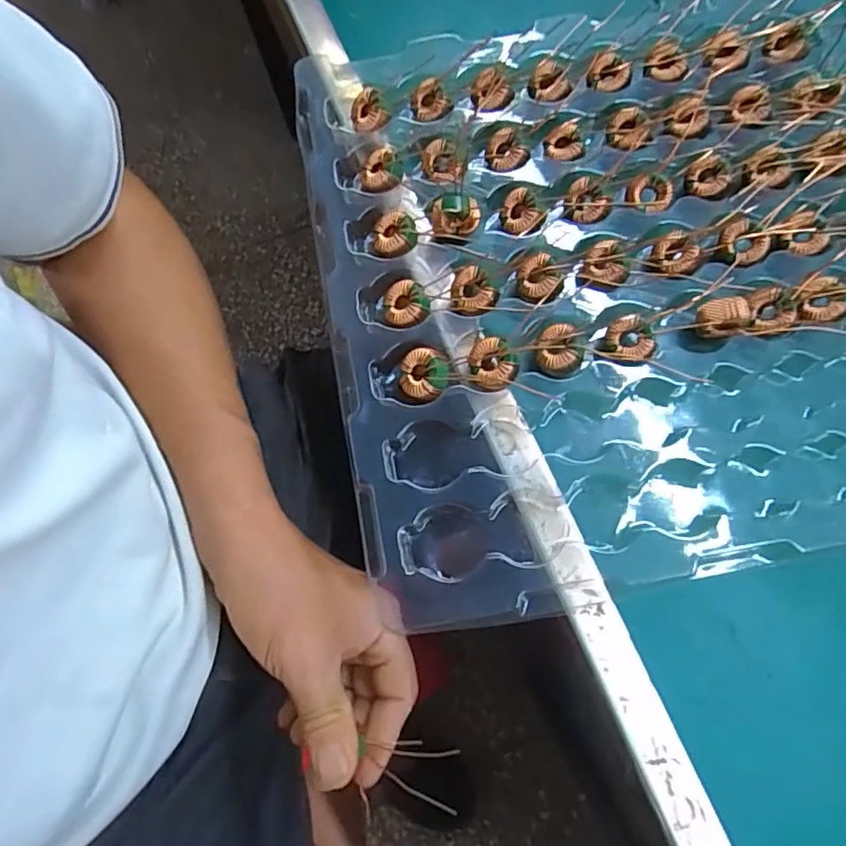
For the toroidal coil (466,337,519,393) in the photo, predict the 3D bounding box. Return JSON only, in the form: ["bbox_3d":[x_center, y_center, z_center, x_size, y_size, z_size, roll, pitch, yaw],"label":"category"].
[{"bbox_3d":[0.031,-0.025,0.253,0.022,0.006,0.024,0,75,2],"label":"toroidal coil"}]

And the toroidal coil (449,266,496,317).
[{"bbox_3d":[0.023,-0.061,0.263,0.020,0.006,0.023,6,76,3],"label":"toroidal coil"}]

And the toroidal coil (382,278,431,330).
[{"bbox_3d":[-0.008,-0.055,0.261,0.019,0.006,0.023,-38,77,-8],"label":"toroidal coil"}]

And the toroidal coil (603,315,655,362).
[{"bbox_3d":[0.092,-0.037,0.254,0.020,0.006,0.021,0,75,2],"label":"toroidal coil"}]

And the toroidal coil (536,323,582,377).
[{"bbox_3d":[0.060,-0.033,0.255,0.020,0.007,0.025,-17,74,15],"label":"toroidal coil"}]

